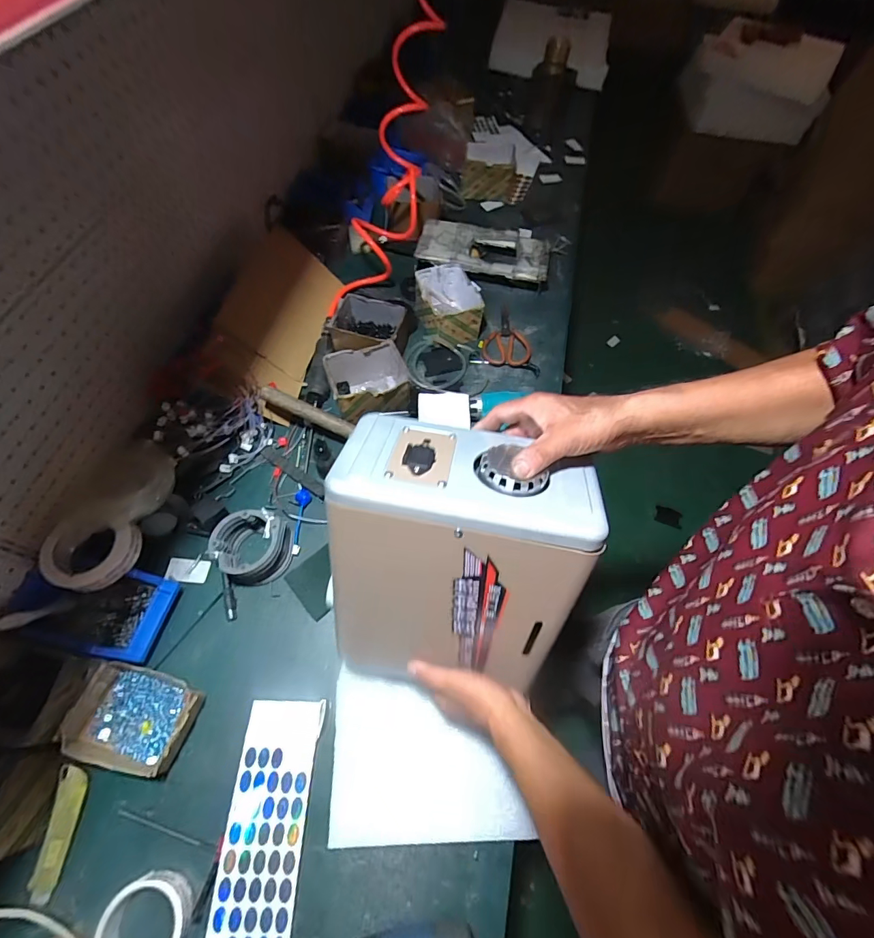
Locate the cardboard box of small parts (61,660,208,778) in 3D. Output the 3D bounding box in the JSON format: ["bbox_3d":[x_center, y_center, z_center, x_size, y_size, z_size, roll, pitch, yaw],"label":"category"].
[{"bbox_3d":[-0.398,0.329,0.557,0.149,0.051,0.110,17,63,6],"label":"cardboard box of small parts"}]

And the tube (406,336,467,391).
[{"bbox_3d":[-0.002,-0.220,0.880,0.124,0.034,0.123,1,62,-2],"label":"tube"}]

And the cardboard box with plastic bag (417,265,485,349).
[{"bbox_3d":[0.030,-0.348,0.912,0.141,0.097,0.142,-8,63,-7],"label":"cardboard box with plastic bag"}]

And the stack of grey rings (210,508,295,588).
[{"bbox_3d":[-0.286,0.121,0.662,0.107,0.078,0.098,-24,66,-14],"label":"stack of grey rings"}]

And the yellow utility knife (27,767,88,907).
[{"bbox_3d":[-0.462,0.441,0.513,0.032,0.014,0.130,-2,63,-4],"label":"yellow utility knife"}]

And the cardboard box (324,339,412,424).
[{"bbox_3d":[-0.129,-0.161,0.805,0.139,0.095,0.113,-16,64,-11],"label":"cardboard box"}]

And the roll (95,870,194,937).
[{"bbox_3d":[-0.333,0.518,0.474,0.091,0.035,0.087,1,62,-2],"label":"roll"}]

